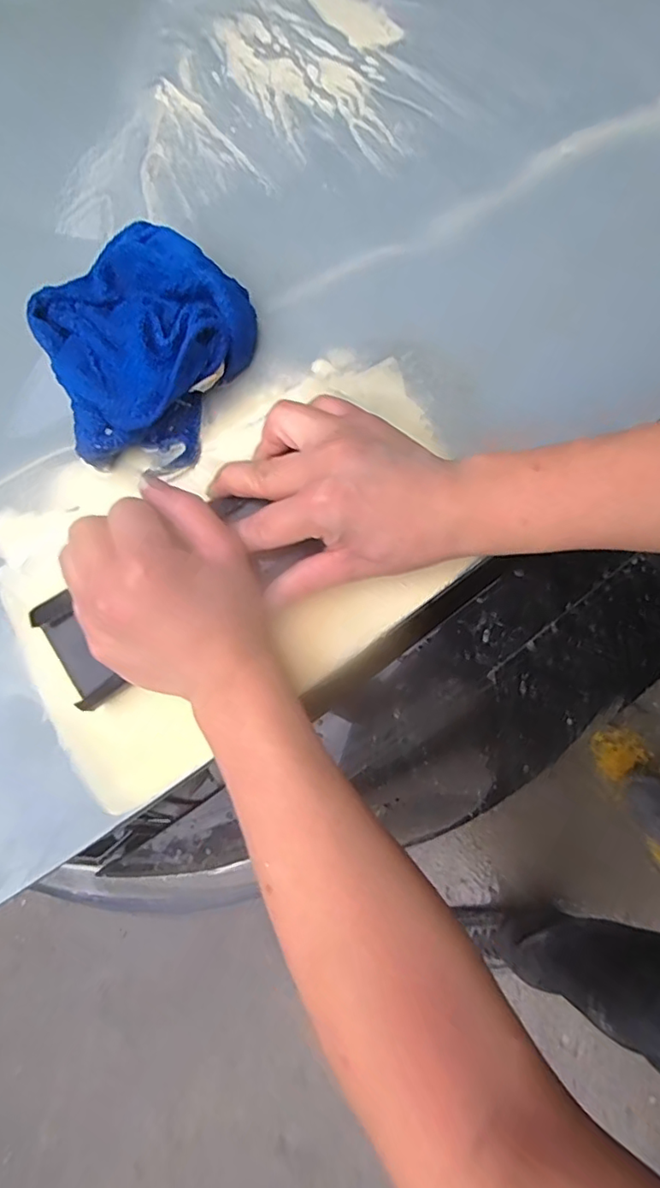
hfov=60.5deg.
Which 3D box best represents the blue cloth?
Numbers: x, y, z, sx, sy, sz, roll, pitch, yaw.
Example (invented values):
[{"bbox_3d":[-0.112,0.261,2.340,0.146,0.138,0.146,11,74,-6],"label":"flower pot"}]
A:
[{"bbox_3d":[-0.122,-0.163,0.362,0.121,0.045,0.153,29,78,13],"label":"blue cloth"}]

